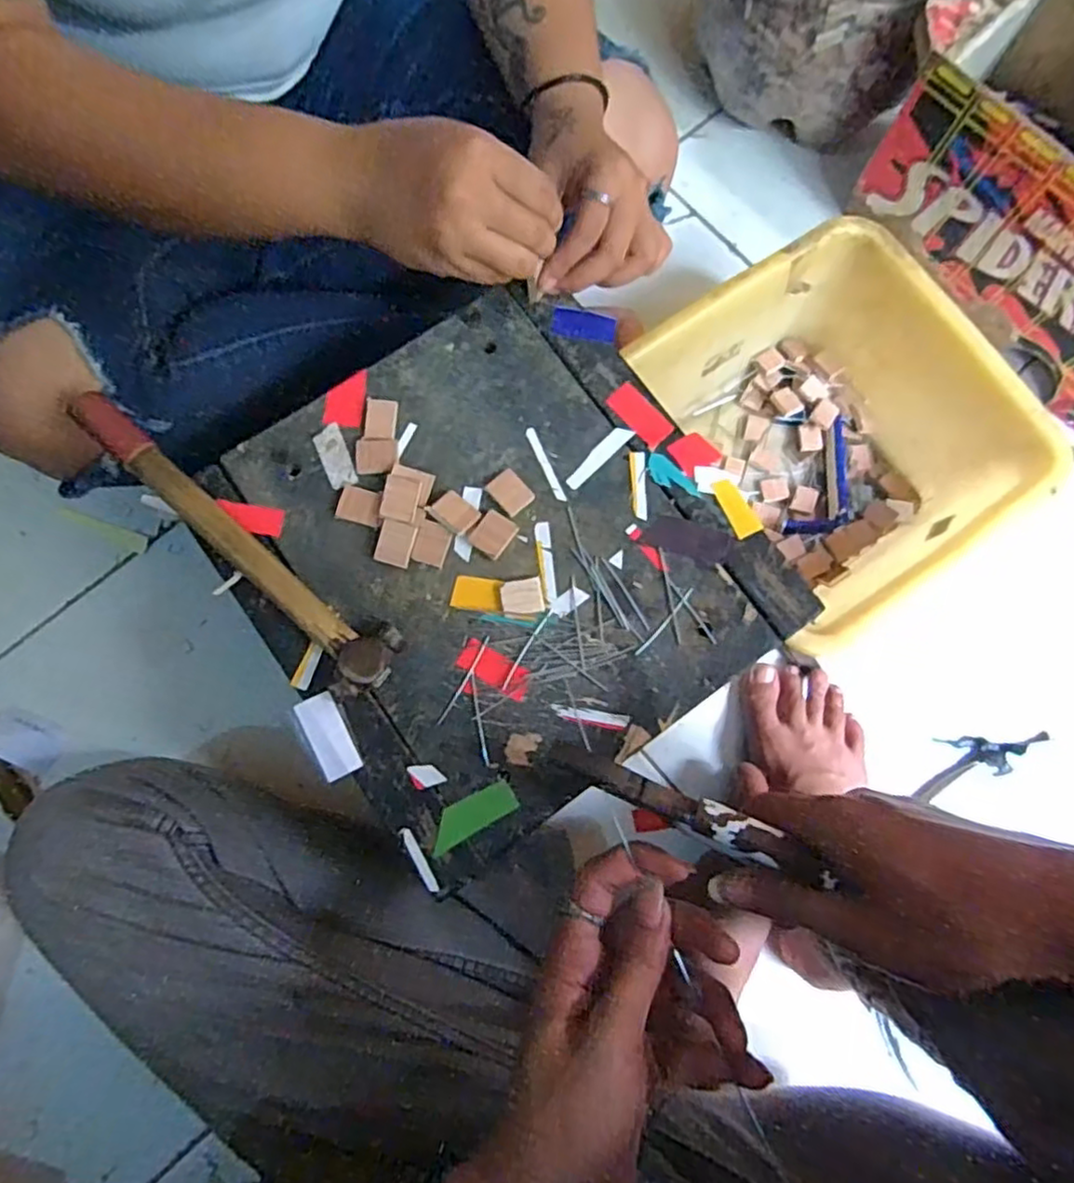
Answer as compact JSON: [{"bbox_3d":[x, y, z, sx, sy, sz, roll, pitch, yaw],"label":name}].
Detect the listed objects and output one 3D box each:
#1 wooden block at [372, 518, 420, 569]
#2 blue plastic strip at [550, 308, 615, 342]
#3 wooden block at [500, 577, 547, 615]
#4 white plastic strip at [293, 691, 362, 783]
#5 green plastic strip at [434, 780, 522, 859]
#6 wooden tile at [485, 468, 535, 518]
[{"bbox_3d":[-0.080,-0.027,0.389,0.021,0.004,0.024,16,92,-10],"label":"wooden block"},{"bbox_3d":[0.029,-0.167,0.429,0.040,0.004,0.020,14,79,1],"label":"blue plastic strip"},{"bbox_3d":[-0.008,0.003,0.388,0.024,0.004,0.021,-11,79,-3],"label":"wooden block"},{"bbox_3d":[-0.113,0.079,0.371,0.020,0.005,0.045,-26,81,-6],"label":"white plastic strip"},{"bbox_3d":[-0.035,0.120,0.366,0.049,0.004,0.019,-29,81,-6],"label":"green plastic strip"},{"bbox_3d":[-0.016,-0.058,0.400,0.020,0.004,0.025,-43,83,-8],"label":"wooden tile"}]

